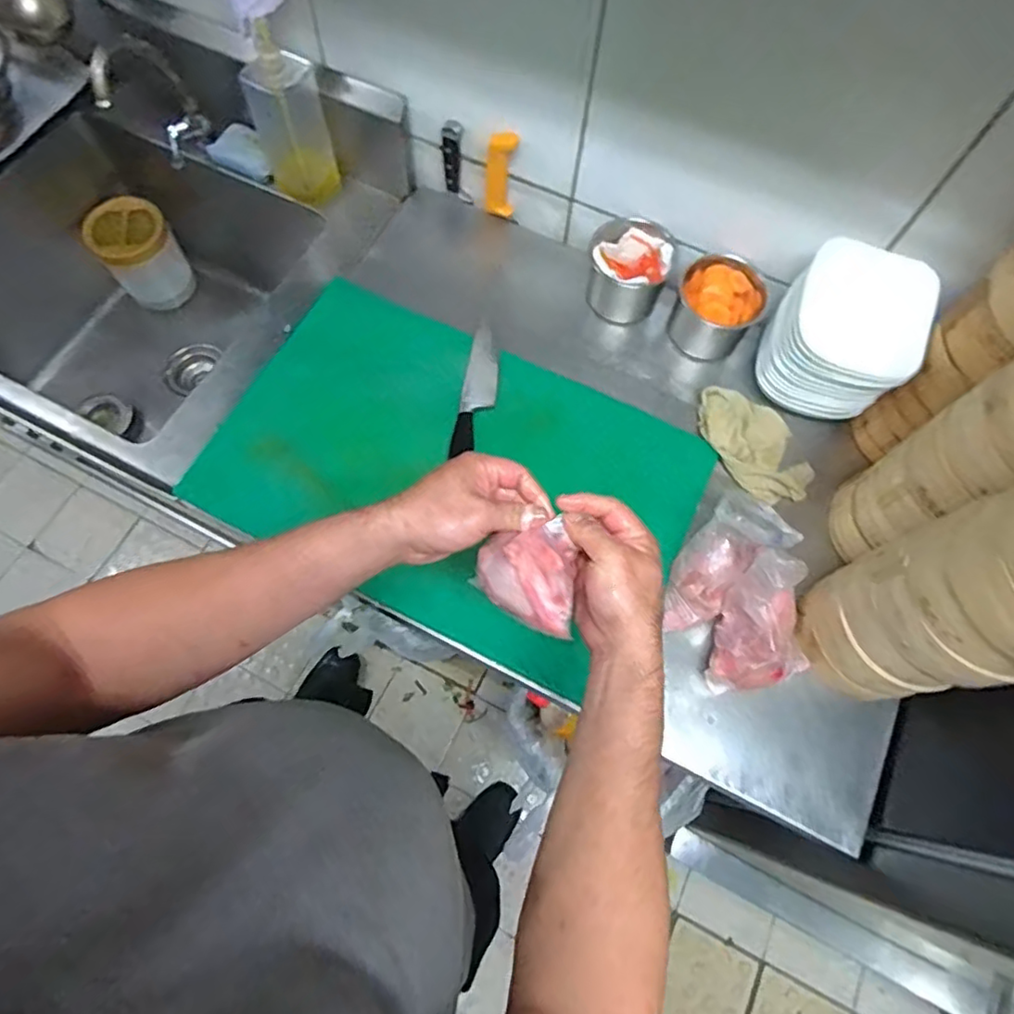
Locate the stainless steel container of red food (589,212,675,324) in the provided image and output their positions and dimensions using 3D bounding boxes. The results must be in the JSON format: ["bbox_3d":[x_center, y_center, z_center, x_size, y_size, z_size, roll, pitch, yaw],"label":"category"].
[{"bbox_3d":[0.183,-0.350,0.928,0.118,0.117,0.125,1,69,-2],"label":"stainless steel container of red food"}]

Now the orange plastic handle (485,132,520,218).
[{"bbox_3d":[-0.010,-0.519,0.956,0.046,0.148,0.017,24,70,7],"label":"orange plastic handle"}]

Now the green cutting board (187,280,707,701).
[{"bbox_3d":[-0.072,-0.049,0.812,0.614,0.038,0.391,27,72,8],"label":"green cutting board"}]

